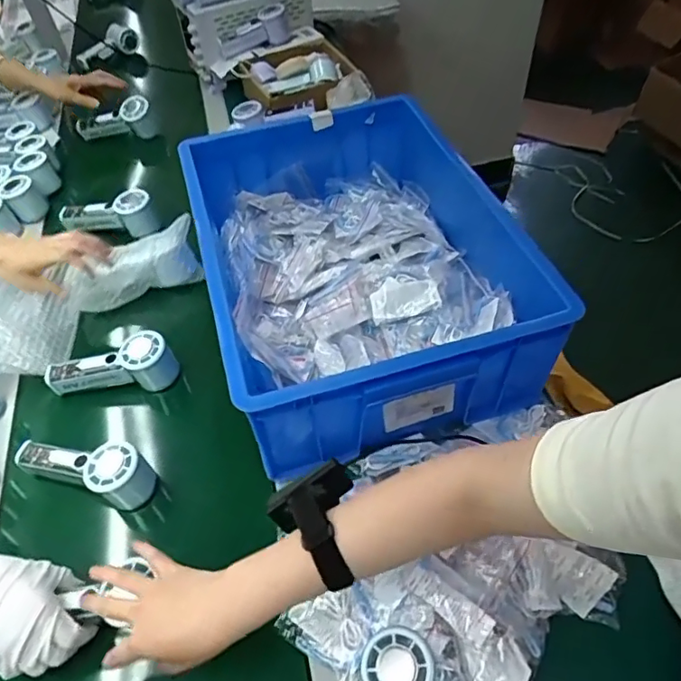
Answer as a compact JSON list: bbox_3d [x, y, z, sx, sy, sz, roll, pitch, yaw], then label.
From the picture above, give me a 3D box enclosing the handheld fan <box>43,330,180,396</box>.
[{"bbox_3d":[-0.289,0.037,0.686,0.159,0.057,0.052,-13,51,-6],"label":"handheld fan"}]

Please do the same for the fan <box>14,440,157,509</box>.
[{"bbox_3d":[-0.287,0.138,0.609,0.151,0.067,0.051,14,53,16],"label":"fan"}]

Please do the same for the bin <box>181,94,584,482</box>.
[{"bbox_3d":[0.014,-0.095,0.692,0.348,0.155,0.449,-16,51,-8],"label":"bin"}]

